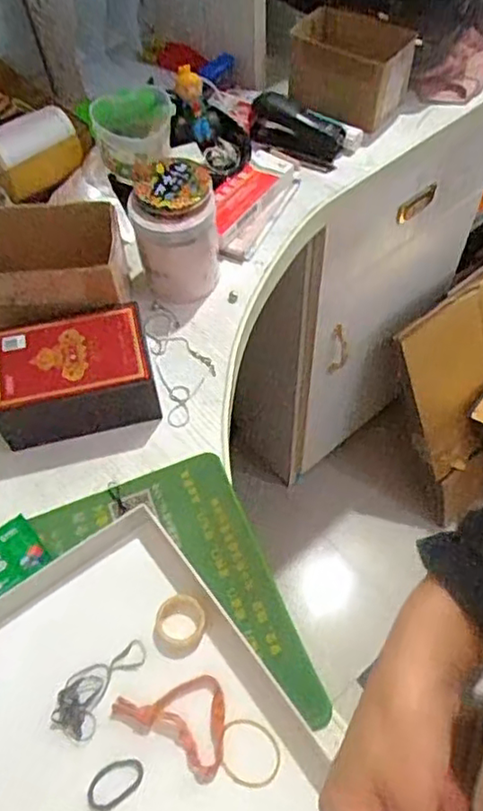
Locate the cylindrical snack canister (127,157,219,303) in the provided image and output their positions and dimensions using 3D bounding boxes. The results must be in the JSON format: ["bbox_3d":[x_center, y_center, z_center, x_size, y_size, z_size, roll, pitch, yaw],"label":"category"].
[{"bbox_3d":[-0.065,-0.173,0.635,0.077,0.117,0.076,-1,58,1],"label":"cylindrical snack canister"}]

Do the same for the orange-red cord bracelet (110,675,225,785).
[{"bbox_3d":[-0.043,0.214,0.448,0.081,0.017,0.057,27,62,18],"label":"orange-red cord bracelet"}]

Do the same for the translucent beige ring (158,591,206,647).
[{"bbox_3d":[-0.045,0.160,0.476,0.036,0.010,0.035,-1,58,1],"label":"translucent beige ring"}]

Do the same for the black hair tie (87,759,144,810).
[{"bbox_3d":[-0.084,0.252,0.425,0.039,0.005,0.022,-31,62,-16],"label":"black hair tie"}]

